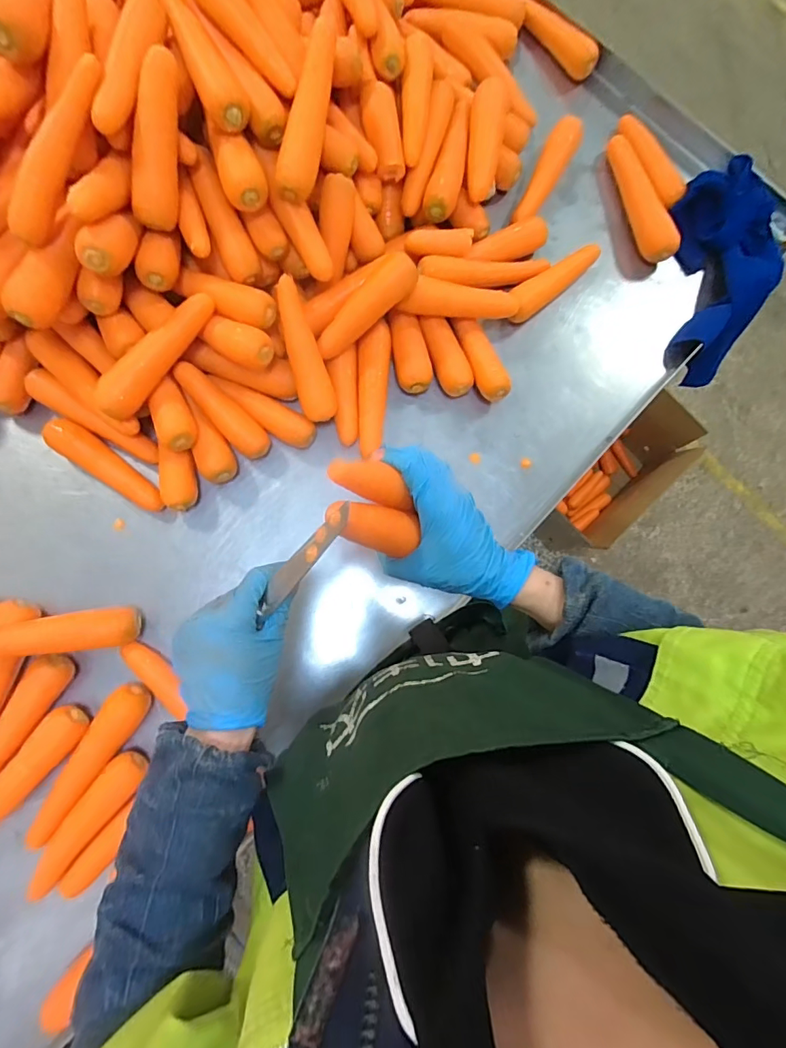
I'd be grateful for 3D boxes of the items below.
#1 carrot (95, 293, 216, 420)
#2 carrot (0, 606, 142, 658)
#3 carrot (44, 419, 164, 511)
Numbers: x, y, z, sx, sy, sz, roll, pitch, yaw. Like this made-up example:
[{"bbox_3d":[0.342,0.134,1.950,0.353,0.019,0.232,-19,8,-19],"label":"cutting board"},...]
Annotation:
[{"bbox_3d":[-0.268,-0.193,0.539,0.039,0.032,0.168,34,81,2],"label":"carrot"},{"bbox_3d":[-0.400,0.128,0.554,0.200,0.046,0.048,-5,82,-4],"label":"carrot"},{"bbox_3d":[-0.352,-0.071,0.593,0.174,0.033,0.037,35,81,3],"label":"carrot"}]

